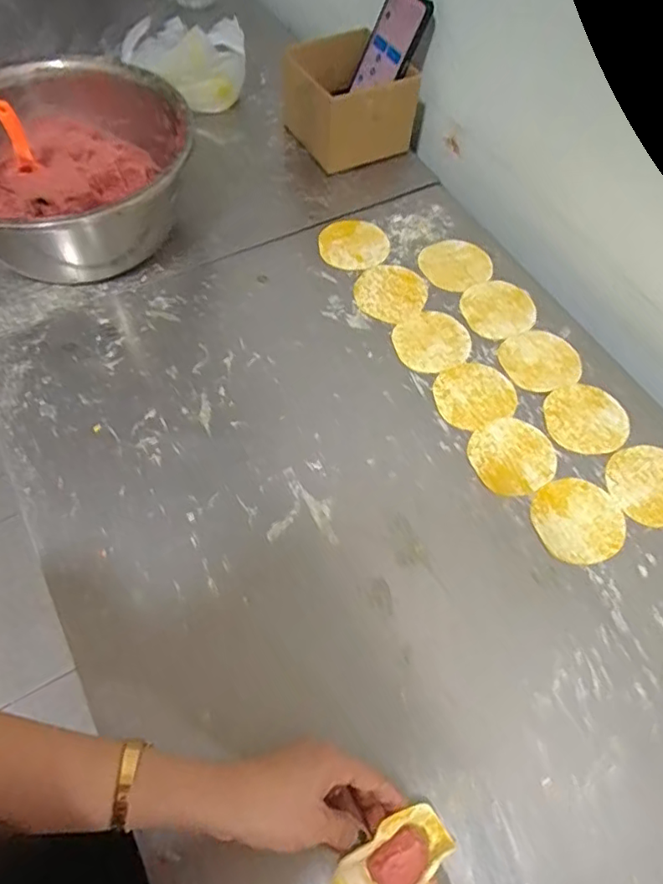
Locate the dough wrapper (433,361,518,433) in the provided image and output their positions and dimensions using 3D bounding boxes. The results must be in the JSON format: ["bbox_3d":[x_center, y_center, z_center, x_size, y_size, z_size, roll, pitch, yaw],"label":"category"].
[{"bbox_3d":[0.149,-0.050,0.606,0.084,0.004,0.074,-21,64,-15],"label":"dough wrapper"}]

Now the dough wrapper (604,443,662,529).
[{"bbox_3d":[0.309,0.041,0.561,0.086,0.004,0.082,-24,65,-16],"label":"dough wrapper"}]

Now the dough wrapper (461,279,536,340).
[{"bbox_3d":[0.192,-0.153,0.667,0.083,0.004,0.079,-21,63,-10],"label":"dough wrapper"}]

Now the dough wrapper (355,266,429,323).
[{"bbox_3d":[0.069,-0.173,0.672,0.078,0.006,0.087,15,61,5],"label":"dough wrapper"}]

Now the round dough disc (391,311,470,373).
[{"bbox_3d":[0.111,-0.111,0.637,0.087,0.004,0.076,-27,66,-17],"label":"round dough disc"}]

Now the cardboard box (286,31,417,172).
[{"bbox_3d":[0.022,-0.454,0.777,0.150,0.093,0.147,-22,64,-15],"label":"cardboard box"}]

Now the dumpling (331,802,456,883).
[{"bbox_3d":[0.041,0.282,0.388,0.084,0.032,0.042,-29,66,-14],"label":"dumpling"}]

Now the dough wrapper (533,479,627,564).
[{"bbox_3d":[0.230,0.072,0.538,0.084,0.004,0.080,1,61,-3],"label":"dough wrapper"}]

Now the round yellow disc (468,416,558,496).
[{"bbox_3d":[0.178,0.012,0.570,0.085,0.004,0.079,1,61,-3],"label":"round yellow disc"}]

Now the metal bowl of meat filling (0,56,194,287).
[{"bbox_3d":[-0.294,-0.292,0.648,0.267,0.132,0.263,-29,66,-18],"label":"metal bowl of meat filling"}]

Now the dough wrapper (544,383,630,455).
[{"bbox_3d":[0.262,-0.026,0.596,0.083,0.004,0.081,1,61,-3],"label":"dough wrapper"}]

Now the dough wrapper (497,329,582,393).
[{"bbox_3d":[0.227,-0.089,0.630,0.084,0.004,0.077,-19,64,-13],"label":"dough wrapper"}]

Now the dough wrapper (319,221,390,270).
[{"bbox_3d":[0.027,-0.239,0.705,0.082,0.007,0.068,8,73,2],"label":"dough wrapper"}]

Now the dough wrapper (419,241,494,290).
[{"bbox_3d":[0.150,-0.214,0.697,0.081,0.004,0.077,-27,66,-17],"label":"dough wrapper"}]

